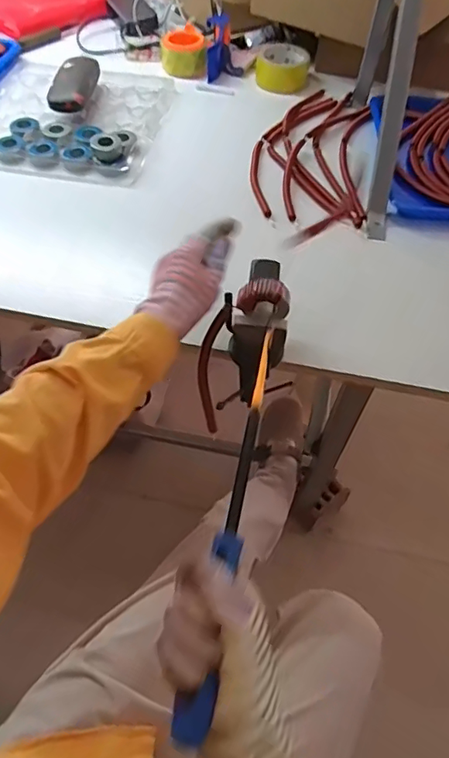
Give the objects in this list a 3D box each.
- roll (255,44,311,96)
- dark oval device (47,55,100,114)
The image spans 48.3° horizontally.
[{"bbox_3d":[0.109,-0.582,0.939,0.096,0.048,0.101,1,55,-2],"label":"roll"},{"bbox_3d":[-0.253,-0.495,0.851,0.059,0.043,0.145,4,55,0],"label":"dark oval device"}]

